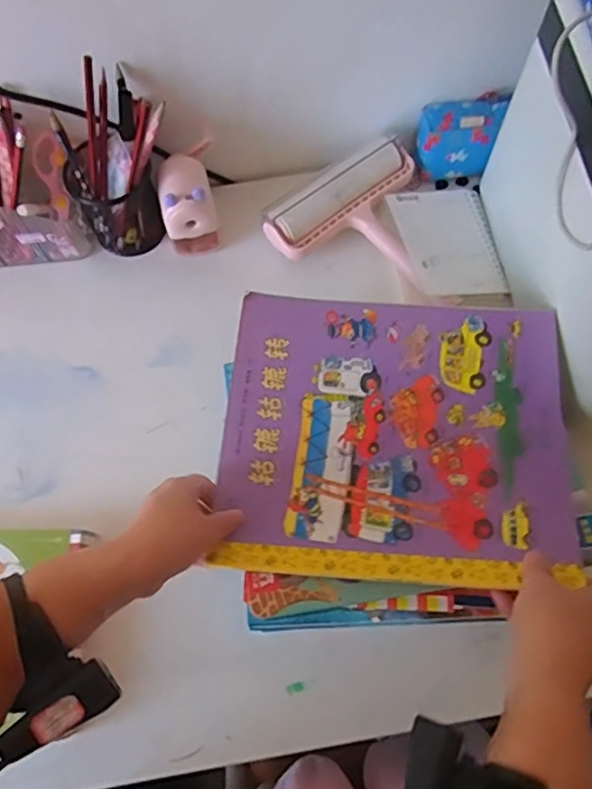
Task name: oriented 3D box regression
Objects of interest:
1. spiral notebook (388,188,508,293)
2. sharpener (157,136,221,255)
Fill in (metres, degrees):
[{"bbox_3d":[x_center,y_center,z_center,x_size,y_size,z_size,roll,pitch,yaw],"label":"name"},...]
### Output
[{"bbox_3d":[0.171,-0.169,0.669,0.109,0.005,0.147,-8,63,-15],"label":"spiral notebook"},{"bbox_3d":[-0.116,-0.211,0.657,0.061,0.089,0.093,-7,68,-1],"label":"sharpener"}]

